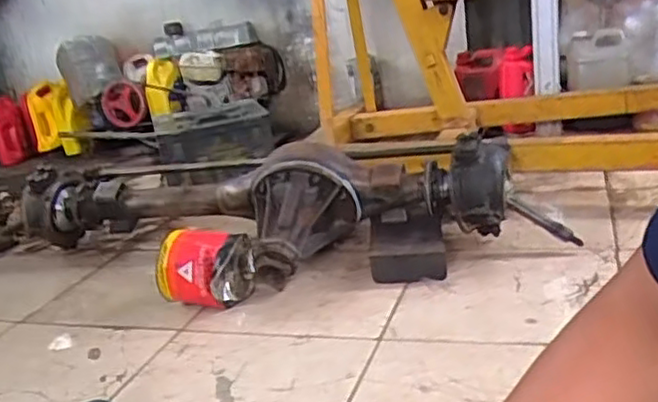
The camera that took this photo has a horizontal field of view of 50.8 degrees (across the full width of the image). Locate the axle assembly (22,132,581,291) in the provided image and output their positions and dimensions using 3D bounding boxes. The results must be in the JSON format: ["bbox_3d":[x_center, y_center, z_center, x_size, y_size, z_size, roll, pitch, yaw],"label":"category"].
[{"bbox_3d":[-0.147,0.023,1.621,1.317,0.255,0.373,-4,17,13],"label":"axle assembly"}]

